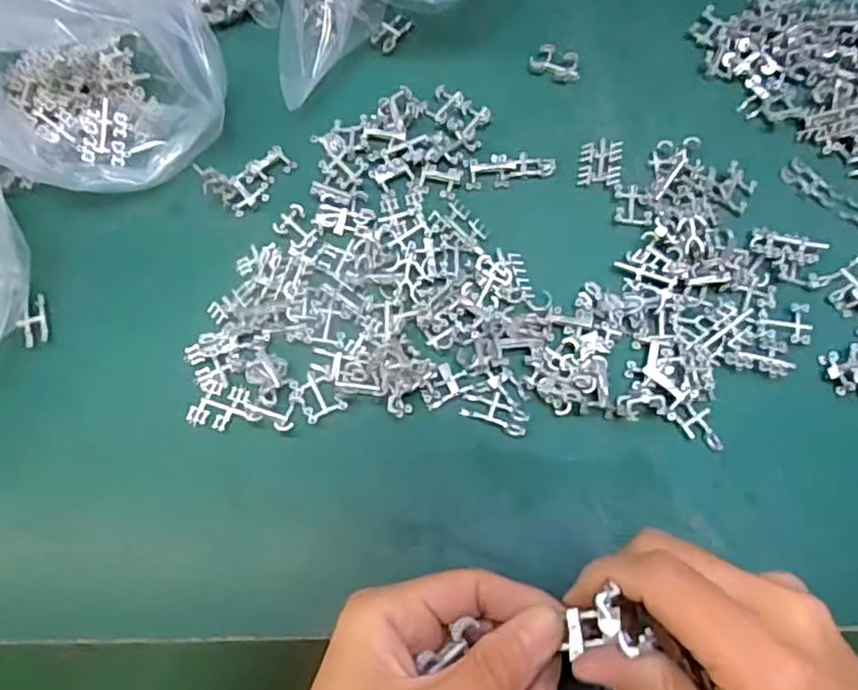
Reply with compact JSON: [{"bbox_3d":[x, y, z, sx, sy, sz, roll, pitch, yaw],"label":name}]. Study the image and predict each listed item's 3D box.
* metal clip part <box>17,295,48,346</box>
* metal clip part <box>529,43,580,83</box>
[{"bbox_3d":[-0.219,-0.014,0.372,0.012,0.011,0.031,-16,68,-4],"label":"metal clip part"},{"bbox_3d":[0.081,-0.179,0.428,0.032,0.010,0.019,35,74,15],"label":"metal clip part"}]

